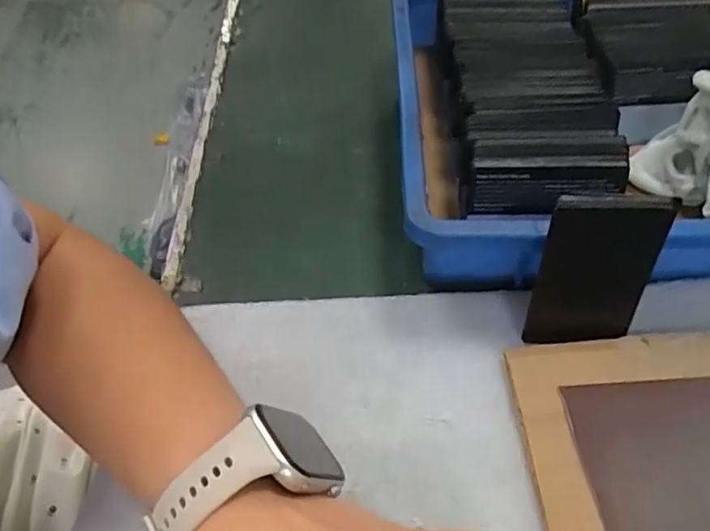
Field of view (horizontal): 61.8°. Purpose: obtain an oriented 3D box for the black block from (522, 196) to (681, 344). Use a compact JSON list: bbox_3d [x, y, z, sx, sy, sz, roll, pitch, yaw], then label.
[{"bbox_3d":[0.117,0.004,0.289,0.054,0.084,0.007,3,36,2],"label":"black block"}]

